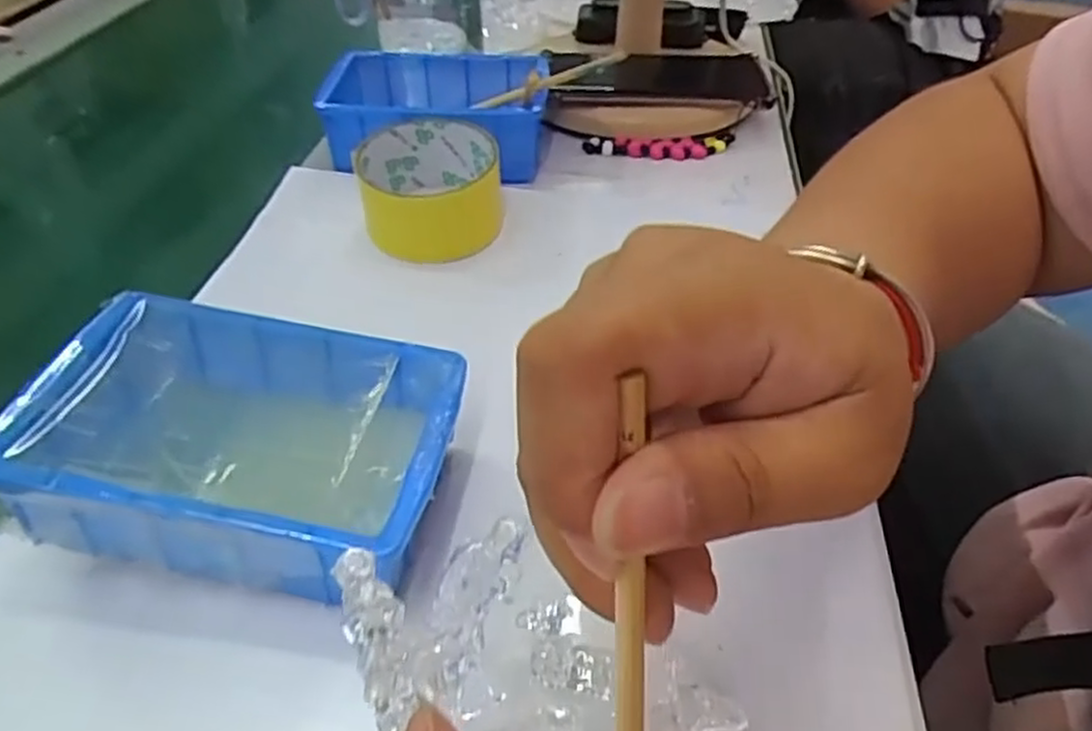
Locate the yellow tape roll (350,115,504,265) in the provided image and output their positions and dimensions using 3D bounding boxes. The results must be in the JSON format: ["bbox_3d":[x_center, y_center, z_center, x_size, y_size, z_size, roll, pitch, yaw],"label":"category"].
[{"bbox_3d":[-0.070,-0.109,0.456,0.083,0.051,0.075,-5,42,-5],"label":"yellow tape roll"}]

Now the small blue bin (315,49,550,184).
[{"bbox_3d":[-0.078,-0.171,0.520,0.152,0.052,0.110,1,42,2],"label":"small blue bin"}]

